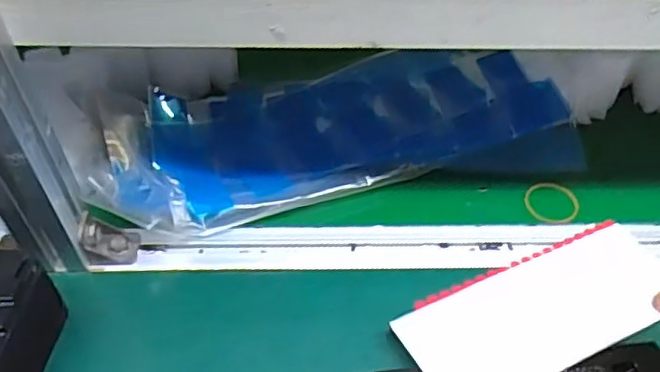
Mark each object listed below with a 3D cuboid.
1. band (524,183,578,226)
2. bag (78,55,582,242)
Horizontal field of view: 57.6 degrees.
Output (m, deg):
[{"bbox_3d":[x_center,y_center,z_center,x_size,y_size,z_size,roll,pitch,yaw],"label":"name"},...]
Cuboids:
[{"bbox_3d":[0.193,0.014,0.517,0.047,0.009,0.042,-24,53,-22],"label":"band"},{"bbox_3d":[0.007,-0.054,0.539,0.400,0.059,0.169,-9,49,-9],"label":"bag"}]

